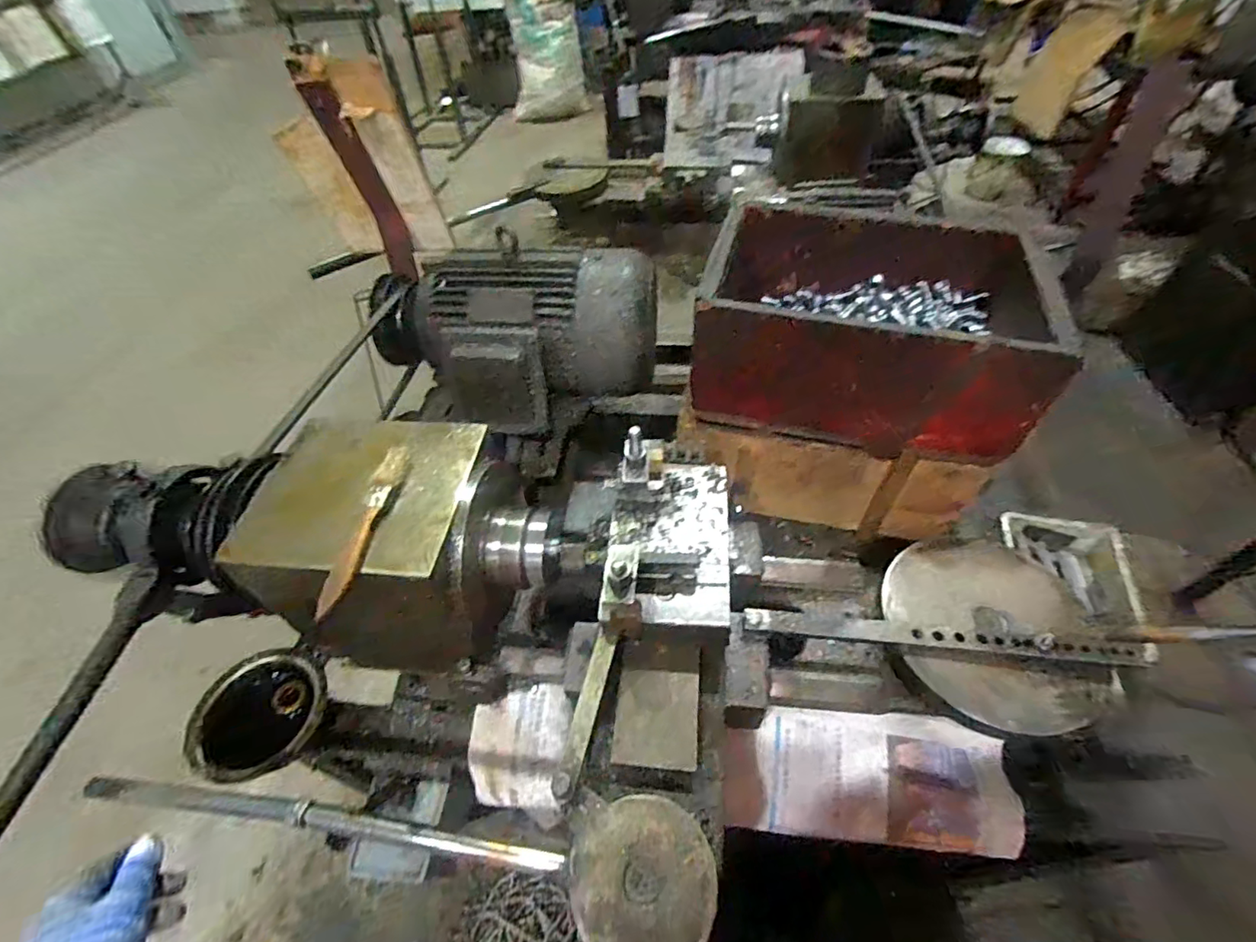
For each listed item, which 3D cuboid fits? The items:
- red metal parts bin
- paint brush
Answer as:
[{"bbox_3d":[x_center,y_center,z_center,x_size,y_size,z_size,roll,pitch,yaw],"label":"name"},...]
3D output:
[{"bbox_3d":[0.265,-0.161,0.628,0.335,0.152,0.220,11,51,13],"label":"red metal parts bin"},{"bbox_3d":[-0.199,0.038,0.414,0.022,0.014,0.149,2,49,5],"label":"paint brush"}]

